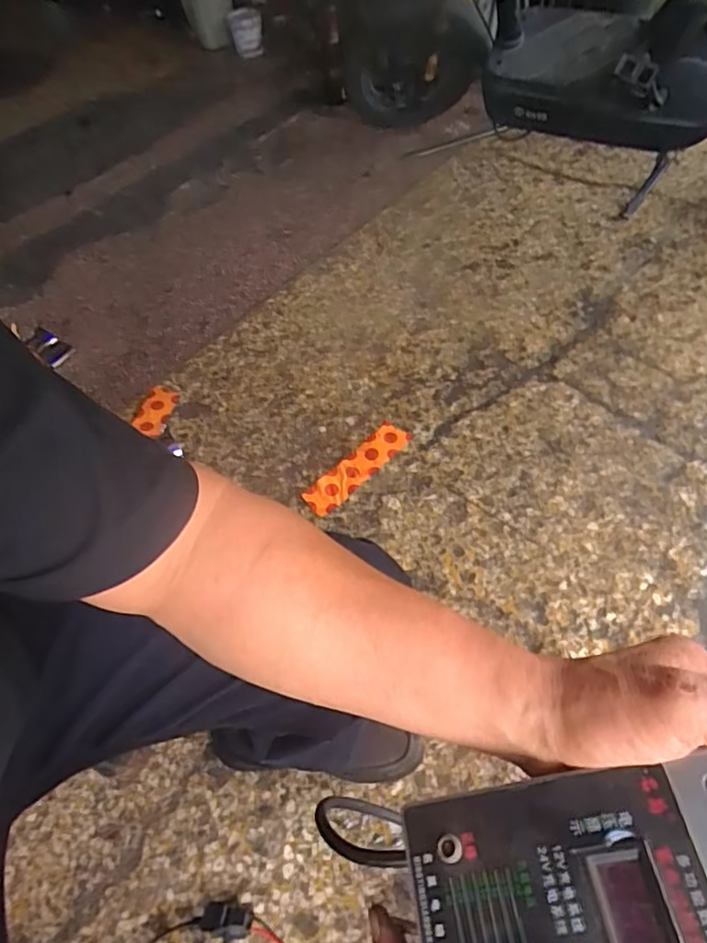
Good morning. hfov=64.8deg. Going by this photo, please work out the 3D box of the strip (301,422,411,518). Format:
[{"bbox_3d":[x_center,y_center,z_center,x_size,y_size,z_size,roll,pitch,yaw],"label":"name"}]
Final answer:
[{"bbox_3d":[0.008,-0.008,0.970,0.221,0.009,0.063,-39,61,-21],"label":"strip"}]

